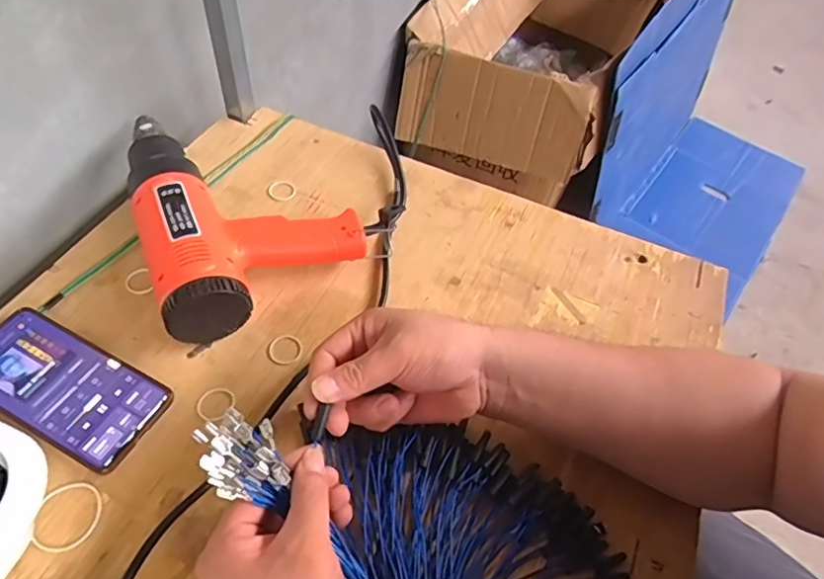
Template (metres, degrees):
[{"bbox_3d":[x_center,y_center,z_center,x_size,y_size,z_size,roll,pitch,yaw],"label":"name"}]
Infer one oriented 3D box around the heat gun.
[{"bbox_3d":[-0.168,-0.089,0.546,0.186,0.071,0.273,-18,56,-18],"label":"heat gun"}]

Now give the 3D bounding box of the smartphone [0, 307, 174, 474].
[{"bbox_3d":[-0.277,0.075,0.445,0.161,0.013,0.076,24,54,14],"label":"smartphone"}]

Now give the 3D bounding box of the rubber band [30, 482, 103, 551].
[{"bbox_3d":[-0.242,0.158,0.392,0.044,0.004,0.046,2,52,-3],"label":"rubber band"}]

